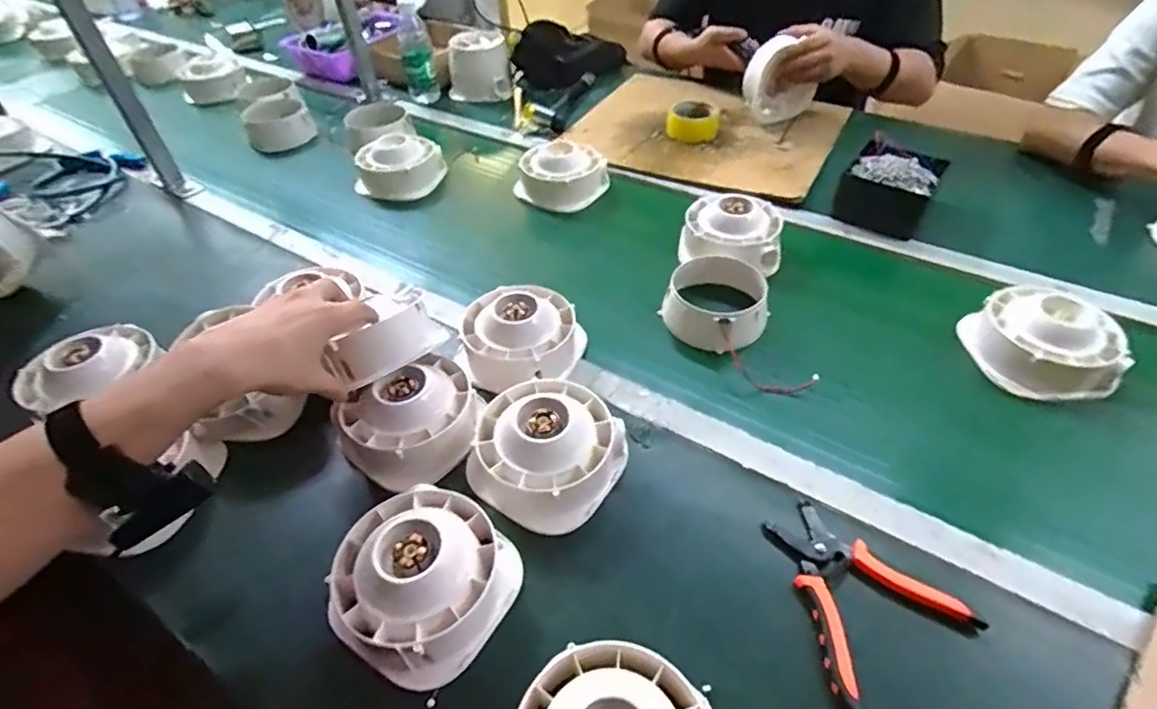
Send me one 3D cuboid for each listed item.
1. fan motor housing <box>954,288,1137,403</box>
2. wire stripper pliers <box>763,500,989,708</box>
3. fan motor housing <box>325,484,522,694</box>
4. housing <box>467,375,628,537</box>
[{"bbox_3d":[0.515,-0.014,0.652,0.127,0.081,0.125,-1,47,1],"label":"fan motor housing"},{"bbox_3d":[0.225,0.187,0.477,0.132,0.013,0.151,-18,49,-14],"label":"wire stripper pliers"},{"bbox_3d":[-0.126,0.174,0.463,0.130,0.063,0.132,-1,47,1],"label":"fan motor housing"},{"bbox_3d":[-0.029,0.087,0.553,0.128,0.074,0.130,-1,47,1],"label":"housing"}]

